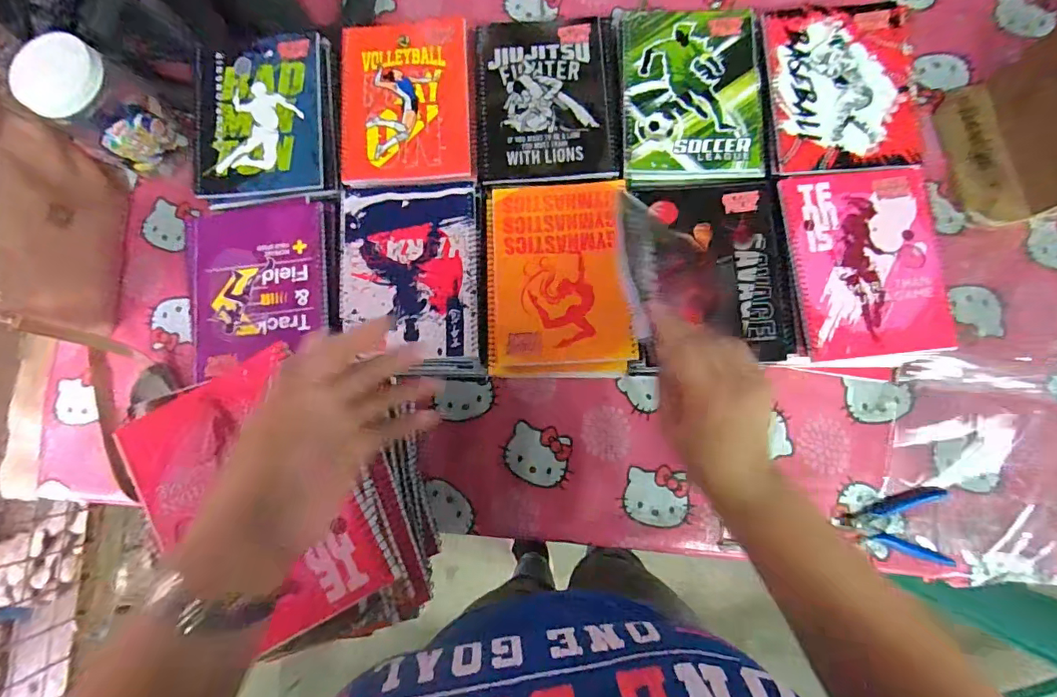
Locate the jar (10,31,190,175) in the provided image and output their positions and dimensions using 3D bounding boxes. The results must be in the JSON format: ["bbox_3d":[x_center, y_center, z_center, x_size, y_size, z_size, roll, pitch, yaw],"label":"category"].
[{"bbox_3d":[-0.534,-0.305,0.619,0.103,0.150,0.107,0,82,3],"label":"jar"}]

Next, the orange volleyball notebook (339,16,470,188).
[{"bbox_3d":[-0.144,-0.294,0.573,0.151,0.007,0.206,-2,82,3],"label":"orange volleyball notebook"}]

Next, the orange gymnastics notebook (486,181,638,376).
[{"bbox_3d":[0.032,-0.077,0.530,0.150,0.008,0.207,-1,82,3],"label":"orange gymnastics notebook"}]

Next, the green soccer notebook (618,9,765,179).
[{"bbox_3d":[0.184,-0.293,0.554,0.152,0.011,0.205,0,82,3],"label":"green soccer notebook"}]

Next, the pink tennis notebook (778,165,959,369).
[{"bbox_3d":[0.357,-0.089,0.515,0.152,0.009,0.204,-6,82,2],"label":"pink tennis notebook"}]

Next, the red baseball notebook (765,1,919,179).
[{"bbox_3d":[0.348,-0.293,0.543,0.152,0.008,0.190,-2,82,3],"label":"red baseball notebook"}]

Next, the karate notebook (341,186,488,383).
[{"bbox_3d":[-0.130,-0.075,0.539,0.156,0.008,0.219,-3,82,3],"label":"karate notebook"}]

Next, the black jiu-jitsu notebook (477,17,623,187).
[{"bbox_3d":[0.023,-0.286,0.563,0.161,0.008,0.201,-2,82,3],"label":"black jiu-jitsu notebook"}]

